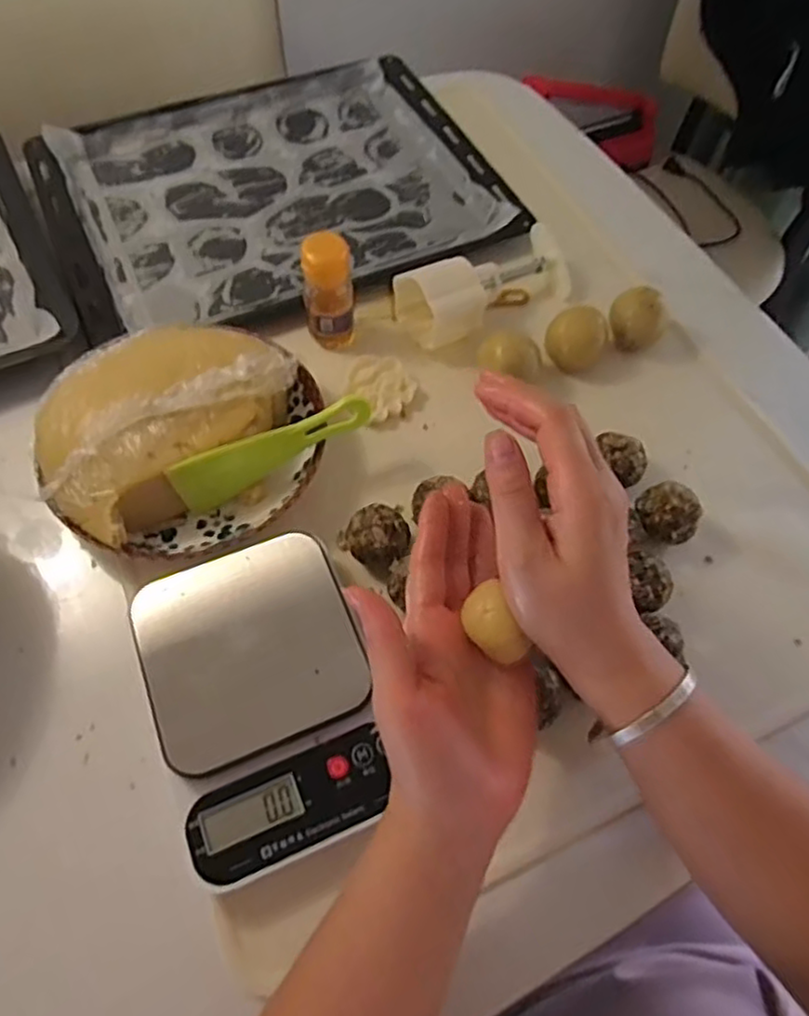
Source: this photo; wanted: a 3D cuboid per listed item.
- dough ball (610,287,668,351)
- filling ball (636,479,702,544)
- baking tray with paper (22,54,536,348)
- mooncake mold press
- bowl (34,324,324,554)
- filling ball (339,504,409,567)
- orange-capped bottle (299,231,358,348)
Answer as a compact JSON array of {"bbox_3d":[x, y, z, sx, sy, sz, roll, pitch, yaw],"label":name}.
[{"bbox_3d":[0.195,-0.159,0.569,0.047,0.041,0.043,31,64,14],"label":"dough ball"},{"bbox_3d":[0.180,0.006,0.471,0.039,0.037,0.043,-40,69,-21],"label":"filling ball"},{"bbox_3d":[-0.122,-0.305,0.641,0.397,0.026,0.292,-21,64,-13],"label":"baking tray with paper"},{"bbox_3d":[0.073,-0.185,0.562,0.159,0.055,0.068,-23,64,-14],"label":"mooncake mold press"},{"bbox_3d":[-0.153,-0.052,0.468,0.184,0.068,0.167,-7,61,-6],"label":"bowl"},{"bbox_3d":[-0.020,0.024,0.455,0.042,0.041,0.038,-8,61,-6],"label":"filling ball"},{"bbox_3d":[-0.057,-0.167,0.528,0.037,0.087,0.033,0,61,-2],"label":"orange-capped bottle"}]

